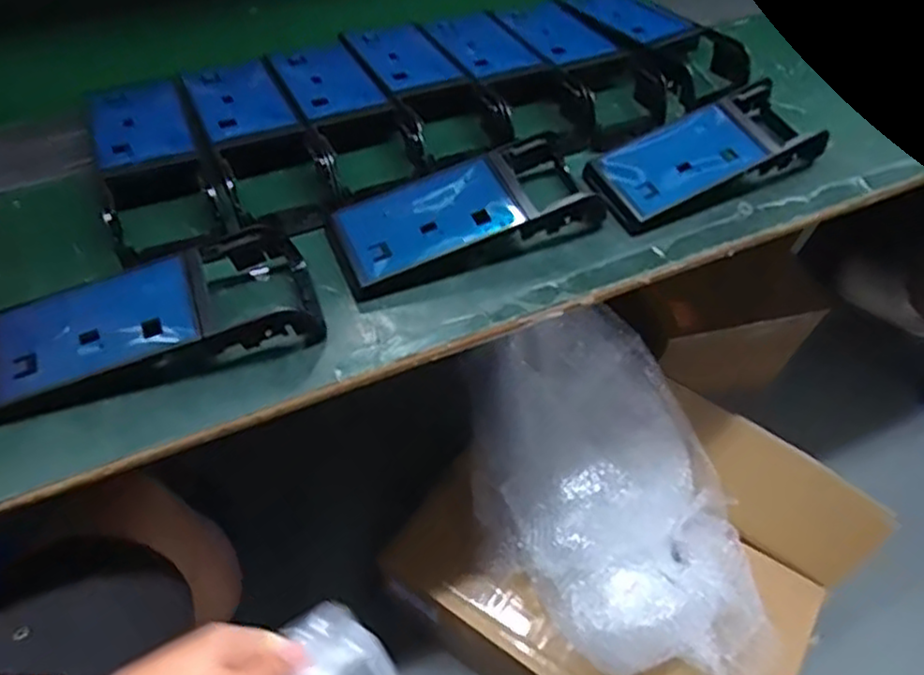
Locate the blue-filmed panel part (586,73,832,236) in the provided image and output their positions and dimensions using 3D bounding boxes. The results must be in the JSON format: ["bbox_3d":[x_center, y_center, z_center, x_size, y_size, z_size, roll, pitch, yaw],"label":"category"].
[{"bbox_3d":[0.209,-0.157,0.628,0.213,0.034,0.089,-24,60,-20],"label":"blue-filmed panel part"}]

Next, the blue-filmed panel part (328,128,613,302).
[{"bbox_3d":[0.004,-0.103,0.561,0.211,0.033,0.085,-20,59,-17],"label":"blue-filmed panel part"}]

